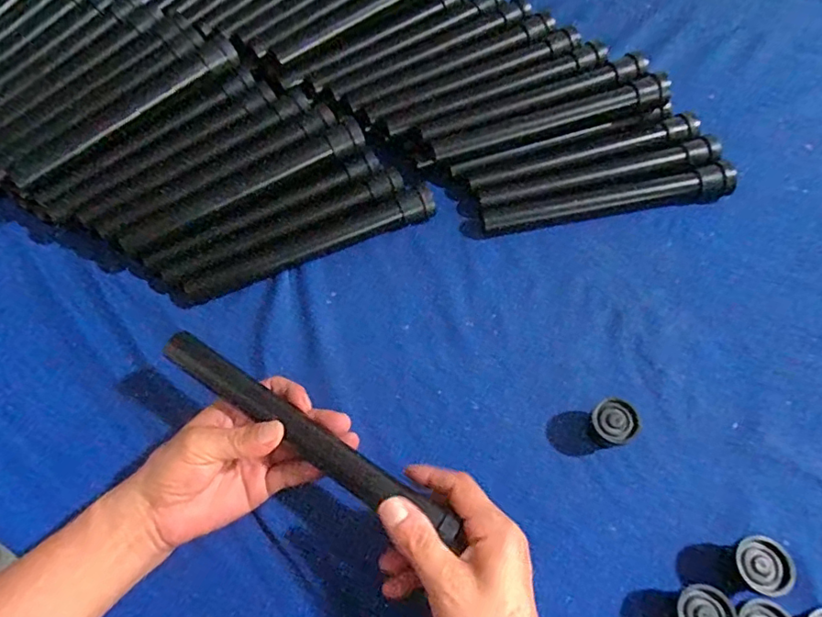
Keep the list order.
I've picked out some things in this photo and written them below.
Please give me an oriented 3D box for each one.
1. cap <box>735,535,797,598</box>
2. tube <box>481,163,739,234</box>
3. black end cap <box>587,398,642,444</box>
[{"bbox_3d":[0.237,0.176,0.365,0.032,0.033,0.035,-1,62,2],"label":"cap"},{"bbox_3d":[0.193,-0.107,0.520,0.241,0.026,0.030,-8,62,-2],"label":"tube"},{"bbox_3d":[0.158,0.091,0.420,0.035,0.033,0.034,-1,62,2],"label":"black end cap"}]

